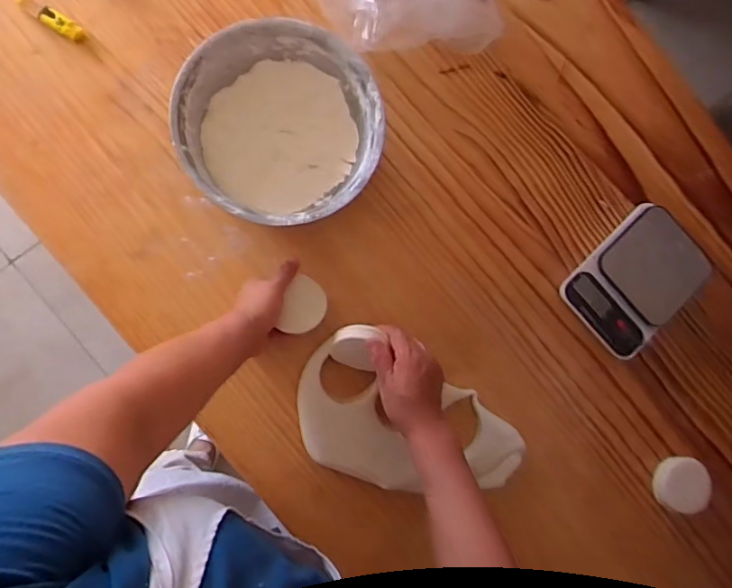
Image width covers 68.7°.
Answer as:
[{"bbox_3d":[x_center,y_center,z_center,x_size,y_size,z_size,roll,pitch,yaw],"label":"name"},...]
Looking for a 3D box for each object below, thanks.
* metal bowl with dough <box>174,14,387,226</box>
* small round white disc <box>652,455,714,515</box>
[{"bbox_3d":[-0.105,-0.205,0.672,0.237,0.099,0.240,0,87,-8],"label":"metal bowl with dough"},{"bbox_3d":[0.415,0.248,0.693,0.080,0.018,0.070,16,85,-7],"label":"small round white disc"}]

